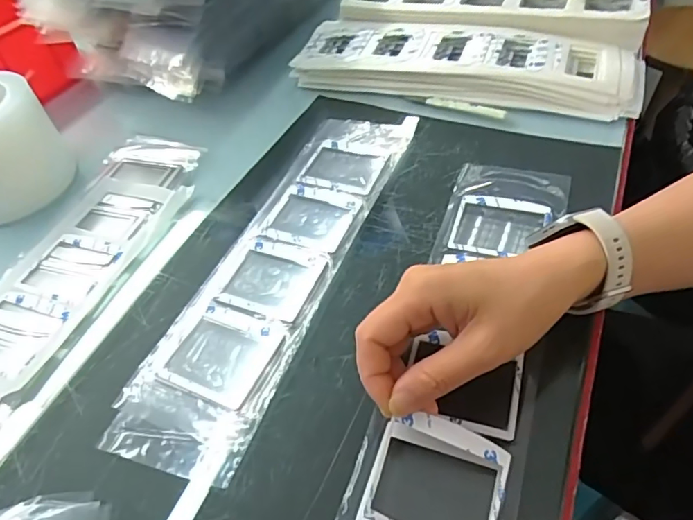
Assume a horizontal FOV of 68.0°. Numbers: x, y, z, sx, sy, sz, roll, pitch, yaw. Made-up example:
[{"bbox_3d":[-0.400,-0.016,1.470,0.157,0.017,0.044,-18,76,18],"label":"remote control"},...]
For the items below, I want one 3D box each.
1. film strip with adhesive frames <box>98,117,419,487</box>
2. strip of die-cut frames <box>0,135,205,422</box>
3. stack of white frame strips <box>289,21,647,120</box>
[{"bbox_3d":[-0.046,-0.010,0.390,0.086,0.006,0.338,15,53,18],"label":"film strip with adhesive frames"},{"bbox_3d":[-0.218,0.003,0.400,0.101,0.004,0.305,13,53,17],"label":"strip of die-cut frames"},{"bbox_3d":[0.113,-0.195,0.510,0.323,0.027,0.097,12,52,16],"label":"stack of white frame strips"}]

